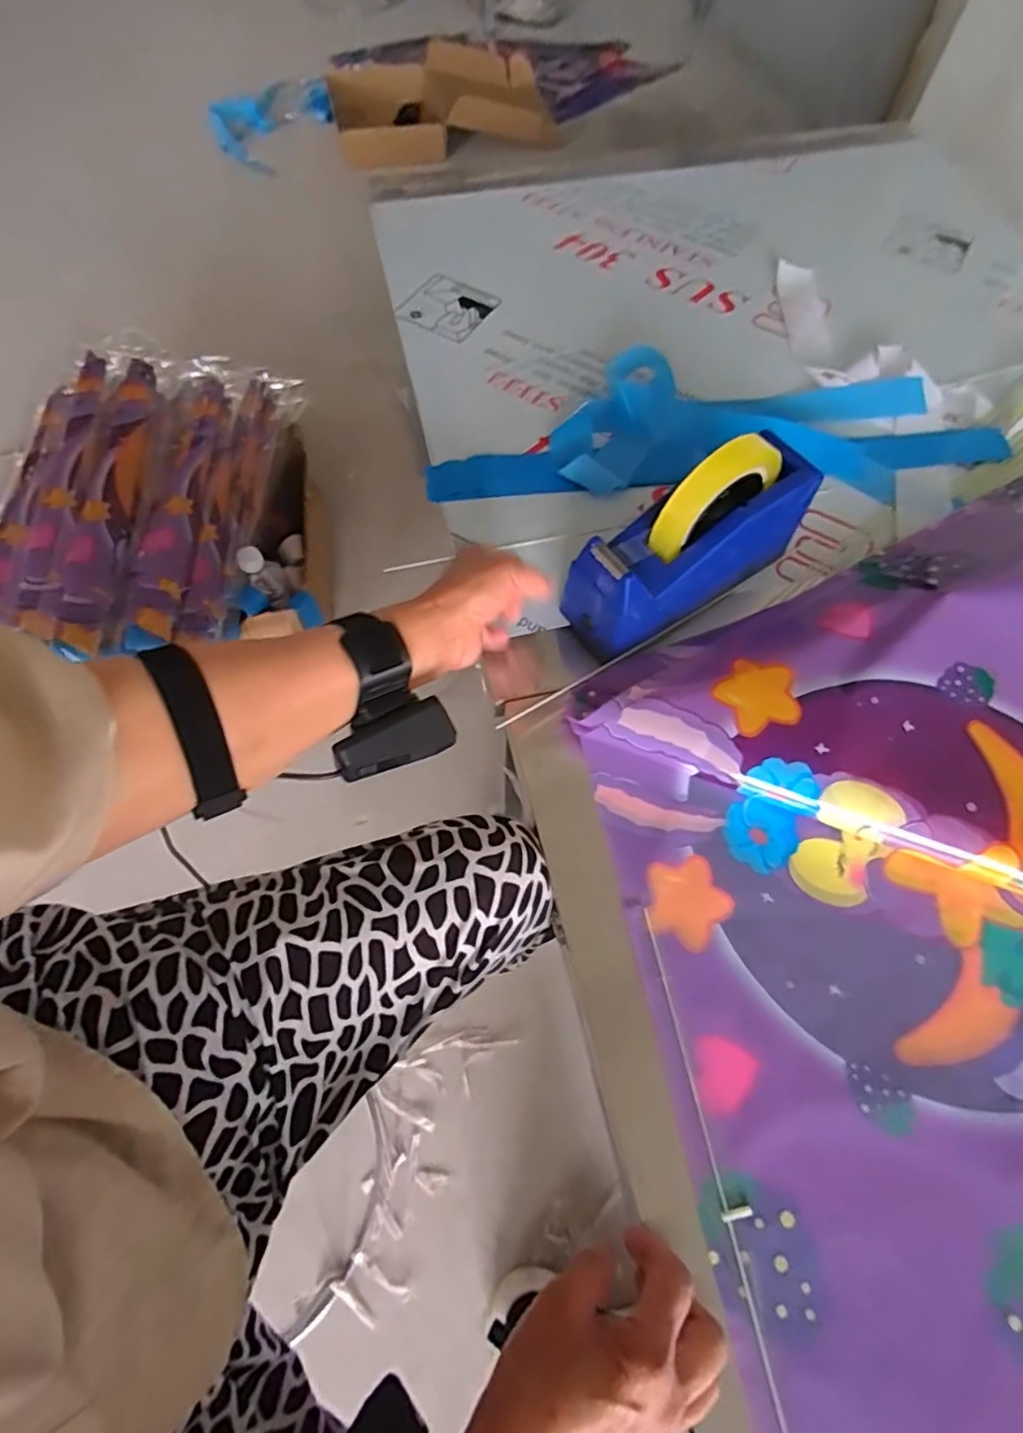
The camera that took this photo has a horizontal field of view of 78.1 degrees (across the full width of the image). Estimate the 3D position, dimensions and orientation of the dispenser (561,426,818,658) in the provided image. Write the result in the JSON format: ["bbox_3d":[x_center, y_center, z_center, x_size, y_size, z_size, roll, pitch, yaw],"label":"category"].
[{"bbox_3d":[0.142,-0.136,0.492,0.195,0.135,0.063,-31,69,-14],"label":"dispenser"}]

